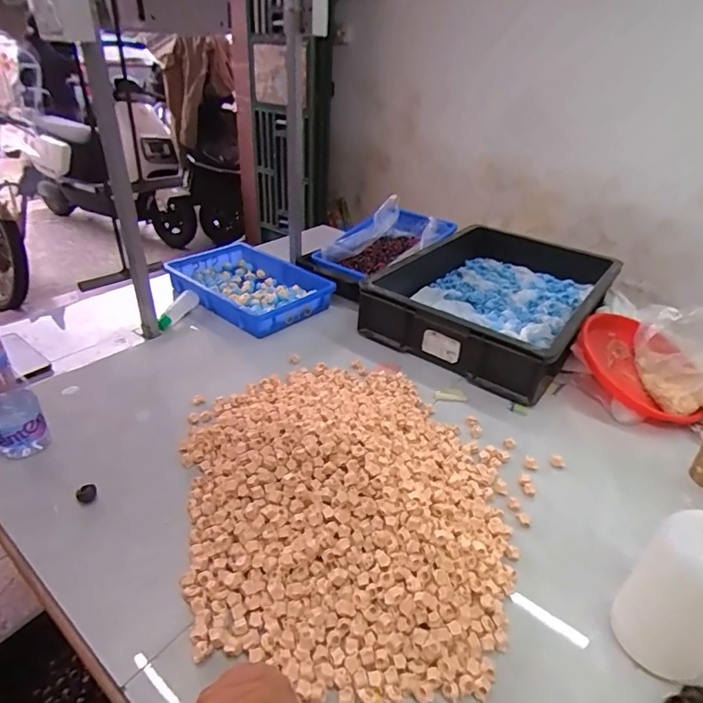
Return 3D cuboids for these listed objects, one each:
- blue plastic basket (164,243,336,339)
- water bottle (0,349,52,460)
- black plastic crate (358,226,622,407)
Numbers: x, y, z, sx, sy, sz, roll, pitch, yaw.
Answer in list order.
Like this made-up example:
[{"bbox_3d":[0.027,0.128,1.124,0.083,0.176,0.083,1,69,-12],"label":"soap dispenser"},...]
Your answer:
[{"bbox_3d":[-0.248,-0.151,1.137,0.354,0.073,0.263,28,41,33],"label":"blue plastic basket"},{"bbox_3d":[-0.479,0.073,0.661,0.063,0.165,0.053,-23,42,-34],"label":"water bottle"},{"bbox_3d":[0.353,-0.148,1.111,0.407,0.105,0.599,25,39,29],"label":"black plastic crate"}]

